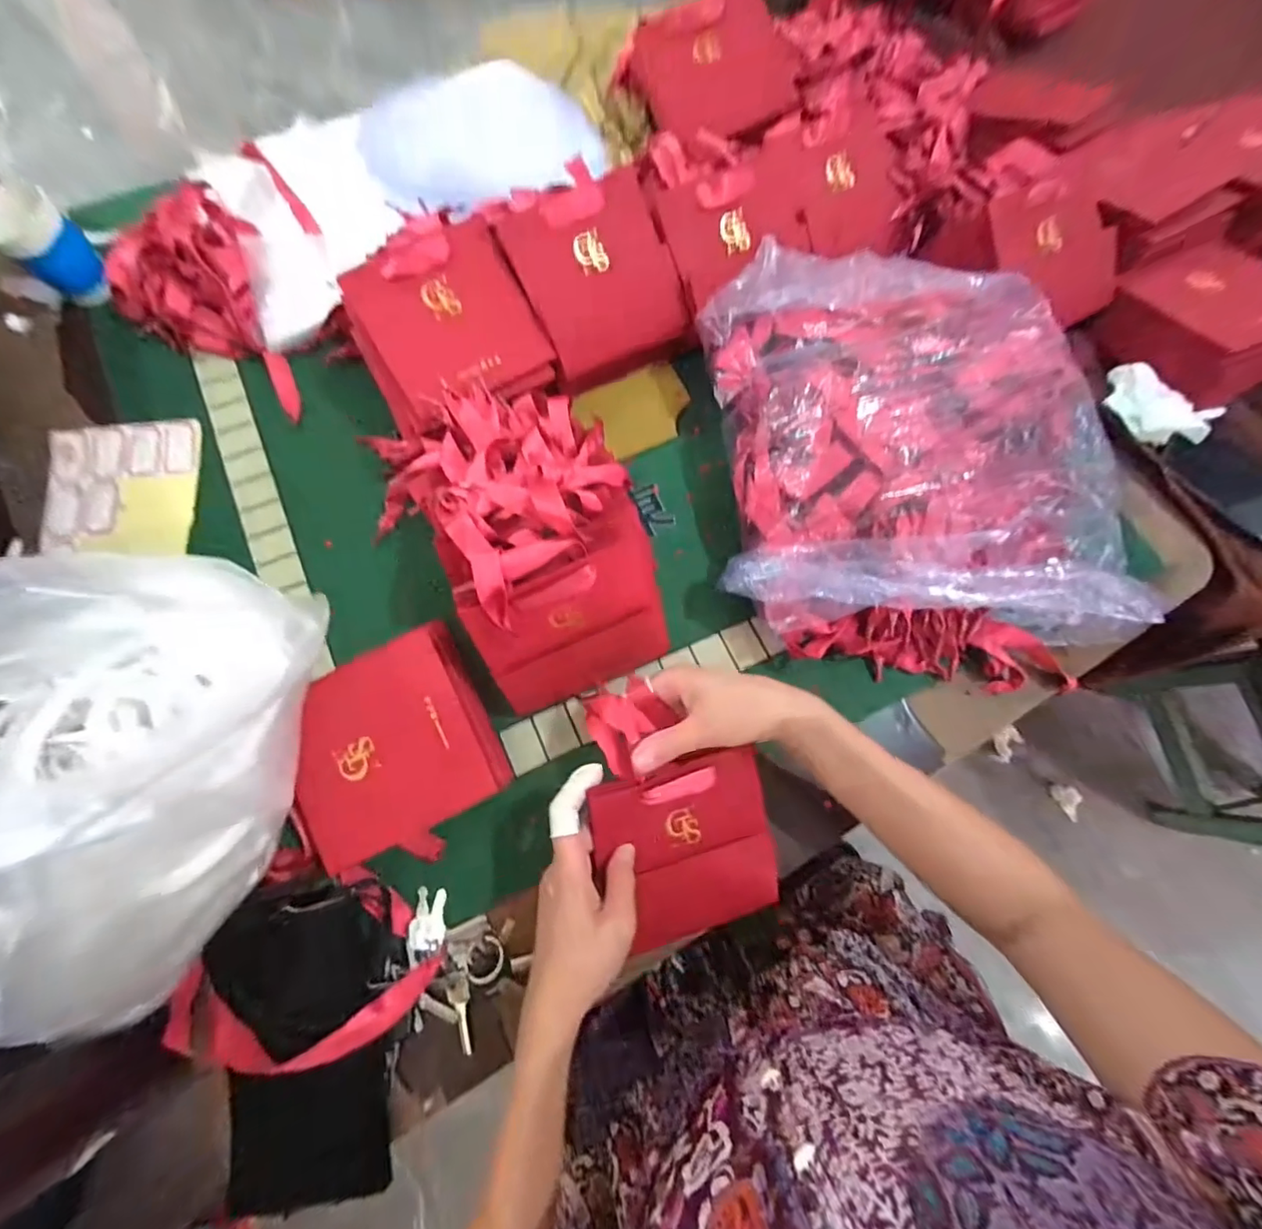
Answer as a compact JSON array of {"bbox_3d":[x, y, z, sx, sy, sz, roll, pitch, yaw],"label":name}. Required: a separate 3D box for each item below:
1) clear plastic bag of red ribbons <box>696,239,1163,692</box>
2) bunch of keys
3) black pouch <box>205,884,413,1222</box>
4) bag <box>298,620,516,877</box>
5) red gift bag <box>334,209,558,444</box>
[{"bbox_3d":[0.251,-0.144,0.485,0.354,0.125,0.381,2,73,-2],"label":"clear plastic bag of red ribbons"},{"bbox_3d":[-0.135,0.273,0.415,0.098,0.016,0.086,23,74,5],"label":"bunch of keys"},{"bbox_3d":[-0.224,0.300,0.386,0.121,0.043,0.203,-13,74,-6],"label":"black pouch"},{"bbox_3d":[-0.187,0.111,0.439,0.153,0.055,0.151,-29,76,-10],"label":"bag"},{"bbox_3d":[-0.169,-0.270,0.499,0.156,0.040,0.173,-25,101,-13],"label":"red gift bag"}]

